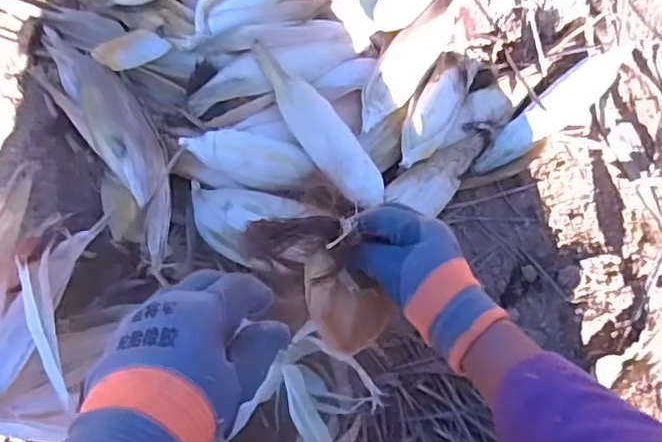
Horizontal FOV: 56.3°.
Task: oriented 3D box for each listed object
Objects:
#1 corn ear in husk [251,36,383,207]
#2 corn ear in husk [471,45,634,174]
[{"bbox_3d":[-0.020,-0.116,0.737,0.055,0.046,0.233,-37,73,-11],"label":"corn ear in husk"},{"bbox_3d":[0.272,-0.135,0.758,0.227,0.057,0.048,-38,73,-11],"label":"corn ear in husk"}]

